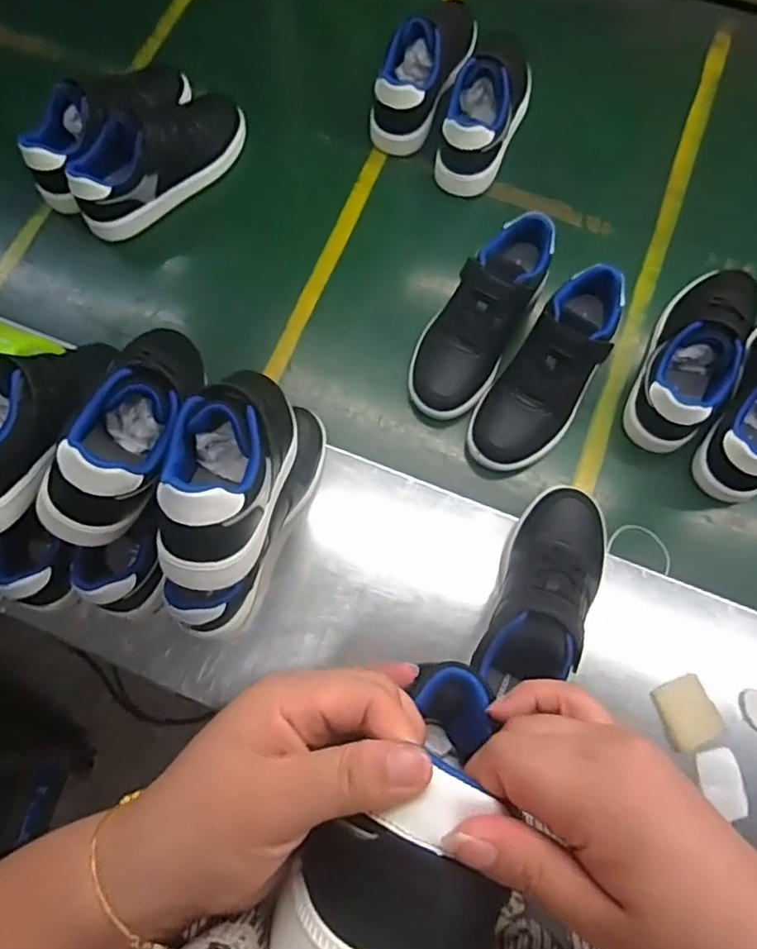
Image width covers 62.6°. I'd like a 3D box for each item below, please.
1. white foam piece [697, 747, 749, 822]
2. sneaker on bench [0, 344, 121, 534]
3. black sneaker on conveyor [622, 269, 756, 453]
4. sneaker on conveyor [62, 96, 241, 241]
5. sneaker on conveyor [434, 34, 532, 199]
[{"bbox_3d":[0.288,0.258,0.520,0.036,0.009,0.052,-4,72,0],"label":"white foam piece"},{"bbox_3d":[-0.287,-0.041,0.471,0.080,0.078,0.175,18,59,7],"label":"sneaker on bench"},{"bbox_3d":[0.325,-0.127,0.628,0.081,0.094,0.204,25,74,9],"label":"black sneaker on conveyor"},{"bbox_3d":[-0.248,-0.369,0.711,0.087,0.096,0.229,41,77,13],"label":"sneaker on conveyor"},{"bbox_3d":[0.134,-0.449,0.729,0.077,0.093,0.229,17,73,6],"label":"sneaker on conveyor"}]

